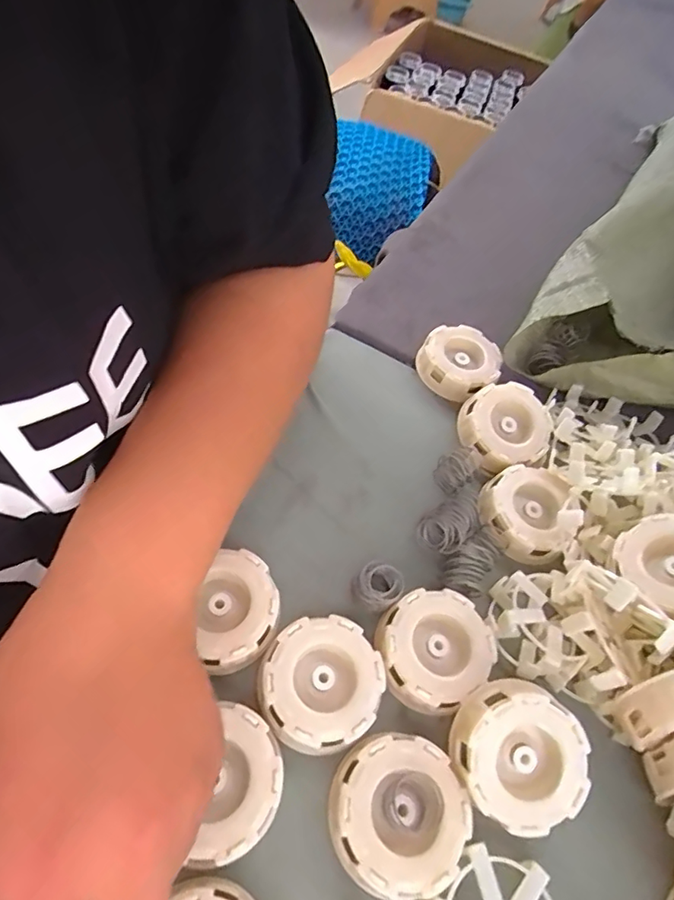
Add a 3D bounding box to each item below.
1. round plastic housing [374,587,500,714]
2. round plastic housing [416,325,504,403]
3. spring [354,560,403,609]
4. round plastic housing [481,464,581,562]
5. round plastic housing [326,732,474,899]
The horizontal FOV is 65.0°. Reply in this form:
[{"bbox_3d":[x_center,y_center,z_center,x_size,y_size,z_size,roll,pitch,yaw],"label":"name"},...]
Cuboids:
[{"bbox_3d":[0.052,0.105,0.283,0.060,0.018,0.055,3,54,-3],"label":"round plastic housing"},{"bbox_3d":[0.094,-0.069,0.411,0.061,0.028,0.057,3,54,-3],"label":"round plastic housing"},{"bbox_3d":[0.024,0.076,0.299,0.026,0.022,0.021,38,59,21],"label":"spring"},{"bbox_3d":[0.120,0.039,0.338,0.055,0.017,0.058,3,54,-3],"label":"round plastic housing"},{"bbox_3d":[0.028,0.163,0.240,0.061,0.021,0.059,3,54,-3],"label":"round plastic housing"}]

